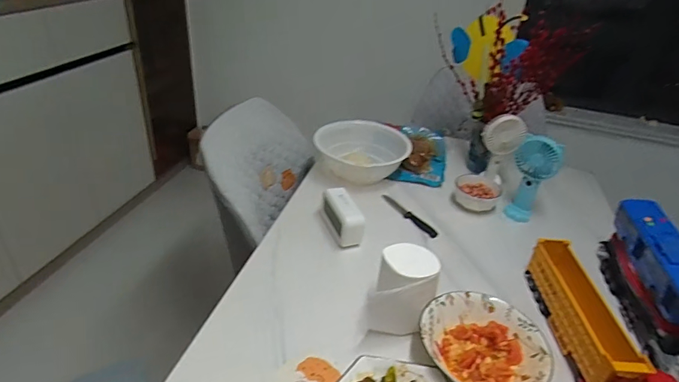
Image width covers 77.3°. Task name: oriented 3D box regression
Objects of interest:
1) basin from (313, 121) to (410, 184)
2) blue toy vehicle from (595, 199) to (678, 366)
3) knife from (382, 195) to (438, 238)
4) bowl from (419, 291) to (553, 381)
[{"bbox_3d":[0.052,-0.109,1.116,0.223,0.086,0.190,30,40,32],"label":"basin"},{"bbox_3d":[0.559,0.150,0.767,0.062,0.163,0.287,10,34,3],"label":"blue toy vehicle"},{"bbox_3d":[0.161,0.056,0.998,0.021,0.013,0.180,-19,43,-34],"label":"knife"},{"bbox_3d":[0.220,0.242,0.666,0.186,0.050,0.170,5,34,-4],"label":"bowl"}]

